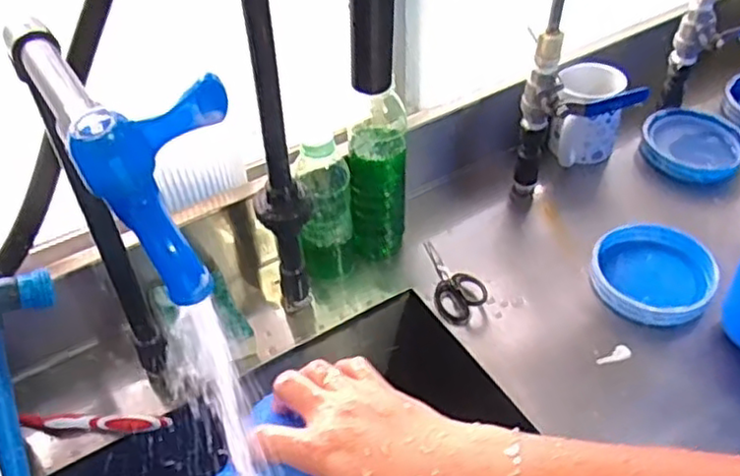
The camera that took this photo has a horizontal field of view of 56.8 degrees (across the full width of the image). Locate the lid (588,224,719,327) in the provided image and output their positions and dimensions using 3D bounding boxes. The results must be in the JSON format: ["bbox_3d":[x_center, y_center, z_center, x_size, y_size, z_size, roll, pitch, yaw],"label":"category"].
[{"bbox_3d":[0.292,0.037,0.712,0.123,0.027,0.116,-2,44,1],"label":"lid"}]

